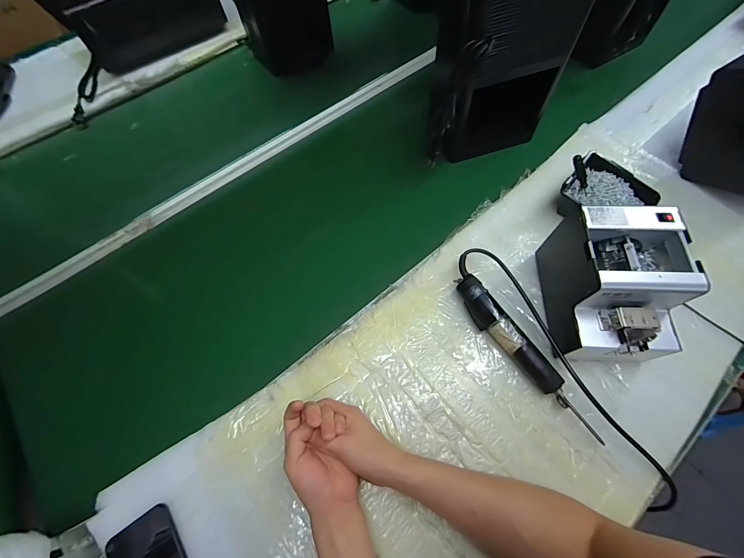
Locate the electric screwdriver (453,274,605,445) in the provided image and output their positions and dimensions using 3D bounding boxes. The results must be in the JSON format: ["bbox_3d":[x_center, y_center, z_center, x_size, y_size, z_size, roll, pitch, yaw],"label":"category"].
[{"bbox_3d":[0.217,0.107,0.477,0.043,0.039,0.279,-31,66,-12],"label":"electric screwdriver"}]

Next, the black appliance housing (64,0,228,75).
[{"bbox_3d":[-0.590,-0.708,0.864,0.343,0.141,0.183,-34,67,-13],"label":"black appliance housing"}]

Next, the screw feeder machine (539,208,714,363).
[{"bbox_3d":[0.335,0.009,0.459,0.130,0.146,0.182,4,64,5],"label":"screw feeder machine"}]

